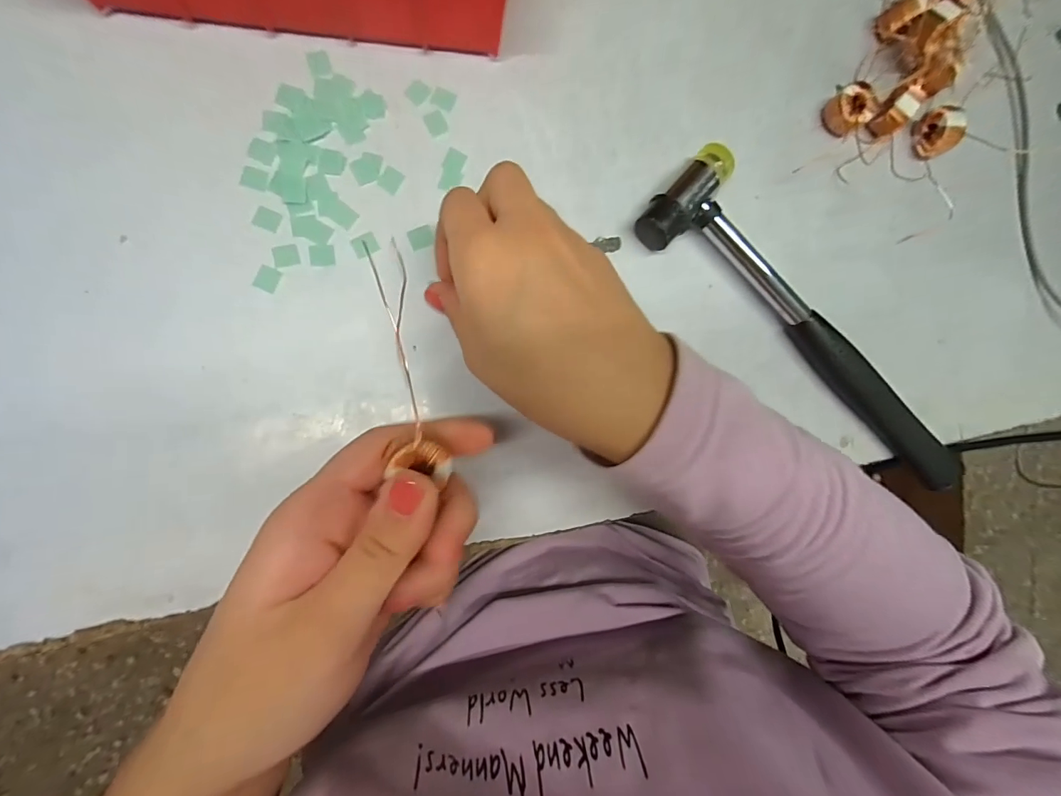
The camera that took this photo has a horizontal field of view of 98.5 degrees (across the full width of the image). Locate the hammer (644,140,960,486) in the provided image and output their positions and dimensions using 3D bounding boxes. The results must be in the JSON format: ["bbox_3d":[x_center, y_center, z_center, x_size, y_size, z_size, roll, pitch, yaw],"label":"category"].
[{"bbox_3d":[0.158,-0.033,0.257,0.233,0.023,0.059,44,83,-6],"label":"hammer"}]

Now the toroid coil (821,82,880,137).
[{"bbox_3d":[0.184,-0.167,0.266,0.021,0.019,0.023,0,89,-9],"label":"toroid coil"}]

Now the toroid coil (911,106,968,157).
[{"bbox_3d":[0.242,-0.158,0.273,0.014,0.025,0.025,-10,91,-9],"label":"toroid coil"}]

